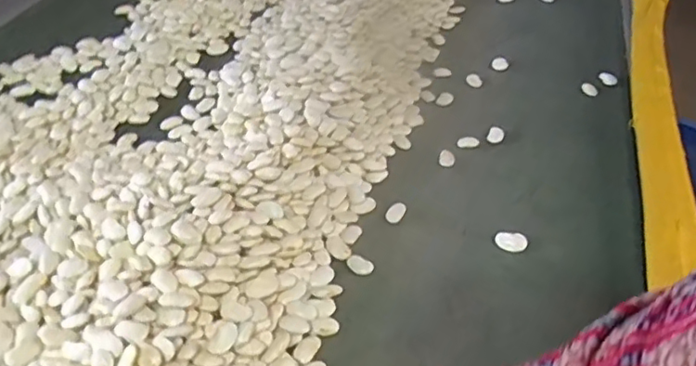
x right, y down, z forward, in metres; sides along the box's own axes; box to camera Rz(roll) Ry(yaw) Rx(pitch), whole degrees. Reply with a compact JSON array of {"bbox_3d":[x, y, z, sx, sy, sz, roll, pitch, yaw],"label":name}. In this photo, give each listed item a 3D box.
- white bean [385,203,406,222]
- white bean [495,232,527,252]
[{"bbox_3d":[0.045,0.027,0.567,0.016,0.004,0.025,23,46,20],"label":"white bean"},{"bbox_3d":[0.148,0.053,0.540,0.028,0.006,0.017,1,43,-3],"label":"white bean"}]

